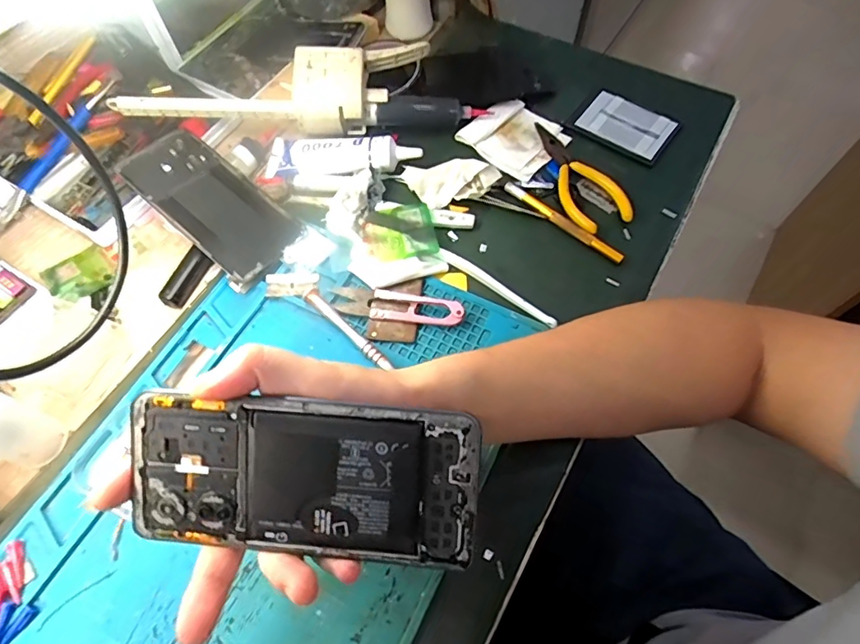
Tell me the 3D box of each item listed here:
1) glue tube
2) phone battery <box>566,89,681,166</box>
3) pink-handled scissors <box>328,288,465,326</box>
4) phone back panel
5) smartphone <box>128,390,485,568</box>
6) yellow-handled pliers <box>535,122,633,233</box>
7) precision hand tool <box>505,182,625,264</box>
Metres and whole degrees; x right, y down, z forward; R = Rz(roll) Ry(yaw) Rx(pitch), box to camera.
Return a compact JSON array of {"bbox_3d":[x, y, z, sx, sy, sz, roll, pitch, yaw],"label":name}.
[{"bbox_3d":[-0.077,-0.152,0.447,0.134,0.020,0.043,1,63,0],"label":"glue tube"},{"bbox_3d":[0.178,-0.182,0.469,0.086,0.010,0.061,35,69,16],"label":"phone battery"},{"bbox_3d":[-0.025,-0.013,0.382,0.098,0.014,0.022,10,64,5],"label":"pink-handled scissors"},{"bbox_3d":[-0.181,-0.100,0.418,0.156,0.005,0.072,39,64,10],"label":"phone back panel"},{"bbox_3d":[-0.058,0.071,0.230,0.156,0.004,0.069,4,97,4],"label":"smartphone"},{"bbox_3d":[0.127,-0.132,0.444,0.050,0.009,0.129,-16,65,-8],"label":"yellow-handled pliers"},{"bbox_3d":[0.109,-0.084,0.419,0.114,0.007,0.009,41,70,18],"label":"precision hand tool"}]

